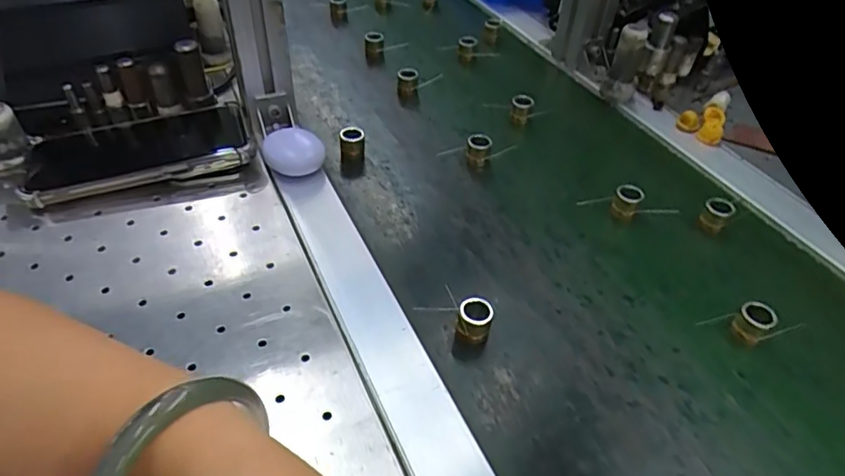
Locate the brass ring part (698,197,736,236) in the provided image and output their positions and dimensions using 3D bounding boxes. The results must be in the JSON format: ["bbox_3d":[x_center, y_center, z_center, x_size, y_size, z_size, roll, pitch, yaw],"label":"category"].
[{"bbox_3d":[0.221,-0.016,0.424,0.018,0.028,0.013,34,51,26],"label":"brass ring part"}]

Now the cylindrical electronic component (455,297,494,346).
[{"bbox_3d":[0.031,0.049,0.332,0.020,0.019,0.021,3,44,-3],"label":"cylindrical electronic component"}]

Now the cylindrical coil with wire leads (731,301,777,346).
[{"bbox_3d":[0.205,0.053,0.349,0.014,0.023,0.019,-31,54,-32],"label":"cylindrical coil with wire leads"}]

